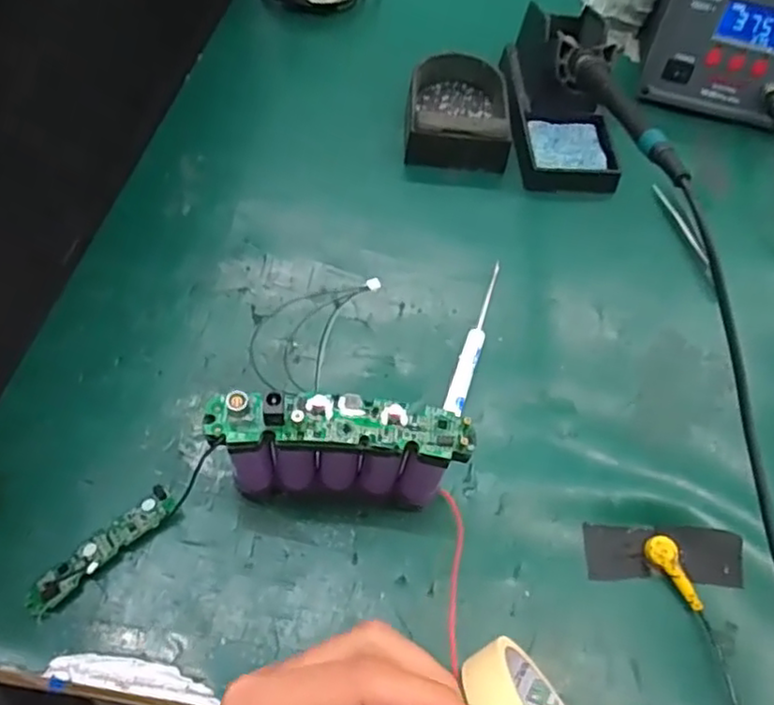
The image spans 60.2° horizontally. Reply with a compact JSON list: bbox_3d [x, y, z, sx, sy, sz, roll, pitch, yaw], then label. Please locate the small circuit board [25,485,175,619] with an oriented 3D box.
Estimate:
[{"bbox_3d":[-0.142,0.097,0.332,0.015,0.009,0.078,41,63,20],"label":"small circuit board"}]

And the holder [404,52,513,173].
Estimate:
[{"bbox_3d":[0.052,-0.188,0.518,0.079,0.040,0.106,3,57,-3],"label":"holder"}]

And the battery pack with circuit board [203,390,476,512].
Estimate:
[{"bbox_3d":[-0.022,0.049,0.323,0.114,0.096,0.024,4,57,-3],"label":"battery pack with circuit board"}]

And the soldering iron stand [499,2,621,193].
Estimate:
[{"bbox_3d":[0.134,-0.204,0.513,0.078,0.072,0.147,-2,57,-6],"label":"soldering iron stand"}]

